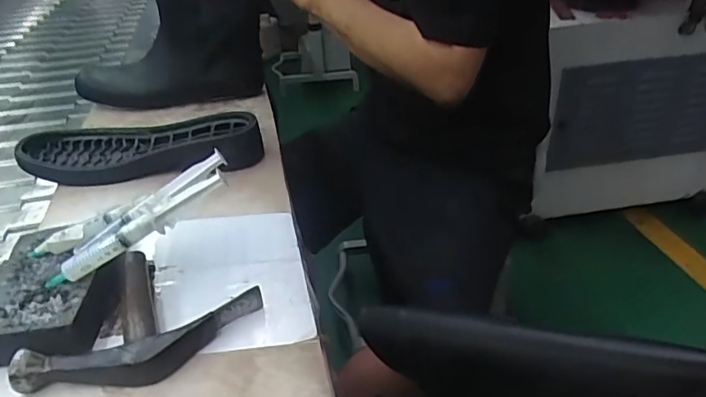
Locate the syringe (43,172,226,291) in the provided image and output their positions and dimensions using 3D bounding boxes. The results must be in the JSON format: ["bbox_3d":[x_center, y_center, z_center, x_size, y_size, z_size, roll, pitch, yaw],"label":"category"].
[{"bbox_3d":[-0.166,0.024,0.407,0.156,0.017,0.012,-32,37,2],"label":"syringe"}]

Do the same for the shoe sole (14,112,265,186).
[{"bbox_3d":[-0.247,-0.067,0.631,0.272,0.038,0.113,-4,33,-2],"label":"shoe sole"}]

